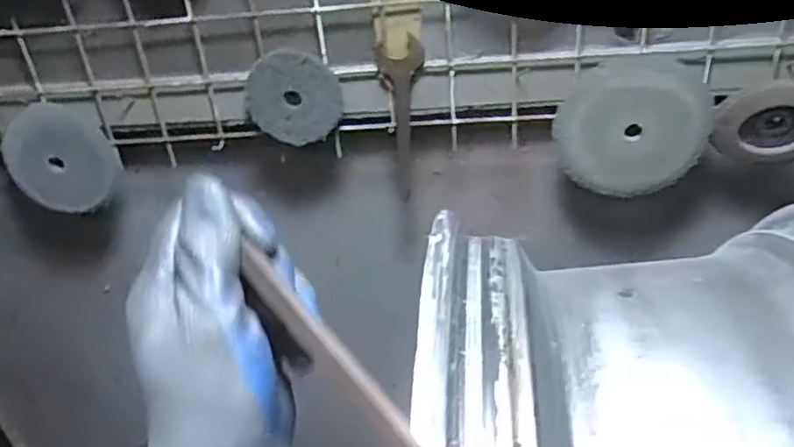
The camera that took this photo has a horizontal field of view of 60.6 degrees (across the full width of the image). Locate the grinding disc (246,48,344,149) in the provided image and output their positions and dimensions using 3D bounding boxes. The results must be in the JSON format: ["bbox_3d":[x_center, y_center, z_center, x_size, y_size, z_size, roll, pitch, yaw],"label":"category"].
[{"bbox_3d":[-0.090,-0.109,0.596,0.080,0.079,0.013,-5,33,1],"label":"grinding disc"}]

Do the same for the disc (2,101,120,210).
[{"bbox_3d":[-0.320,-0.059,0.646,0.096,0.104,0.012,-44,16,12],"label":"disc"}]

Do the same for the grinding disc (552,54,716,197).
[{"bbox_3d":[0.204,-0.083,0.591,0.126,0.118,0.019,1,33,11],"label":"grinding disc"}]

